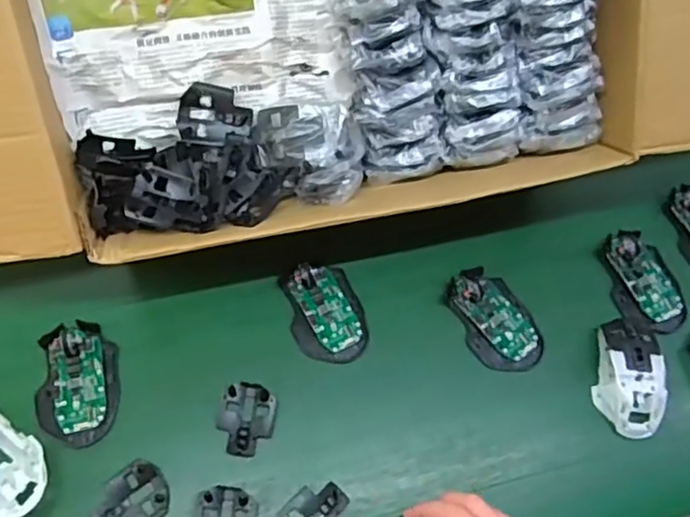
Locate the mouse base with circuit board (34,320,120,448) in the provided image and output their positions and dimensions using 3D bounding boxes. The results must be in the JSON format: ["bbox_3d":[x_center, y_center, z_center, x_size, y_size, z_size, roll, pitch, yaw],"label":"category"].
[{"bbox_3d":[-0.252,0.117,0.604,0.071,0.018,0.112,1,69,-12],"label":"mouse base with circuit board"}]

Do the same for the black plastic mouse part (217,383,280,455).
[{"bbox_3d":[-0.093,0.152,0.604,0.052,0.015,0.066,8,66,3],"label":"black plastic mouse part"}]

